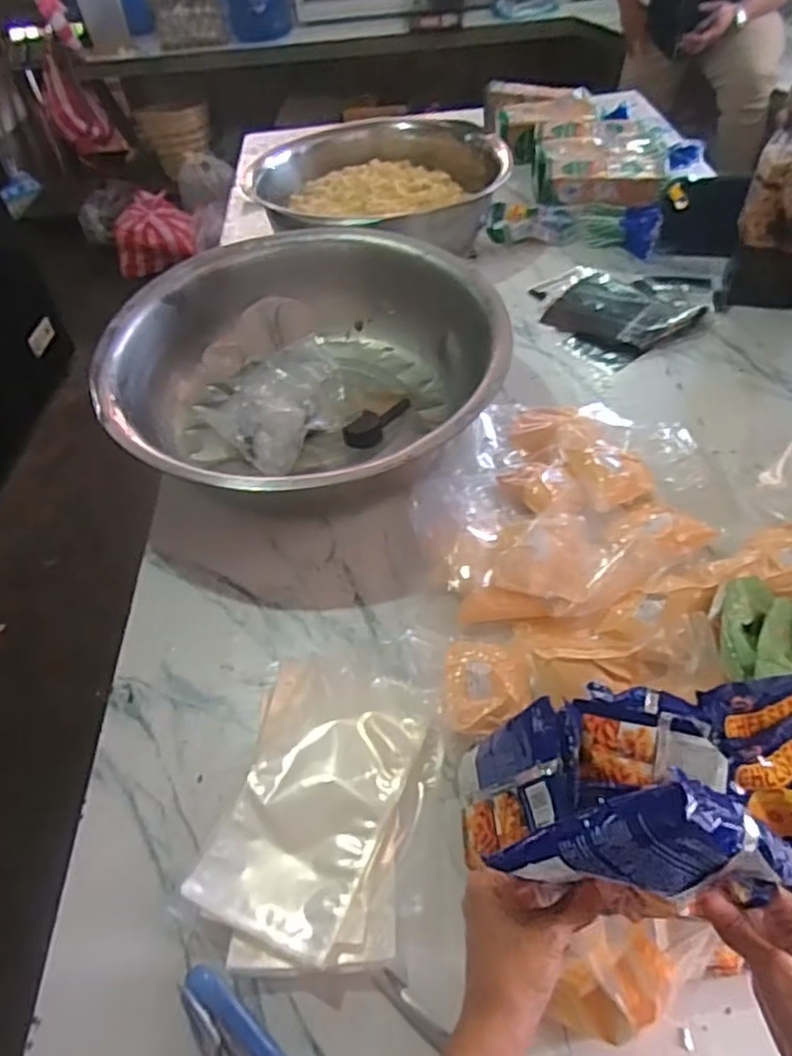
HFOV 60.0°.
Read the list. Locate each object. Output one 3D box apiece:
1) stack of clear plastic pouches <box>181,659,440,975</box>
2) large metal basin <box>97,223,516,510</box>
[{"bbox_3d":[-0.074,0.275,0.706,0.196,0.042,0.306,7,50,10],"label":"stack of clear plastic pouches"},{"bbox_3d":[-0.140,-0.239,1.063,0.543,0.168,0.572,-2,49,2],"label":"large metal basin"}]

